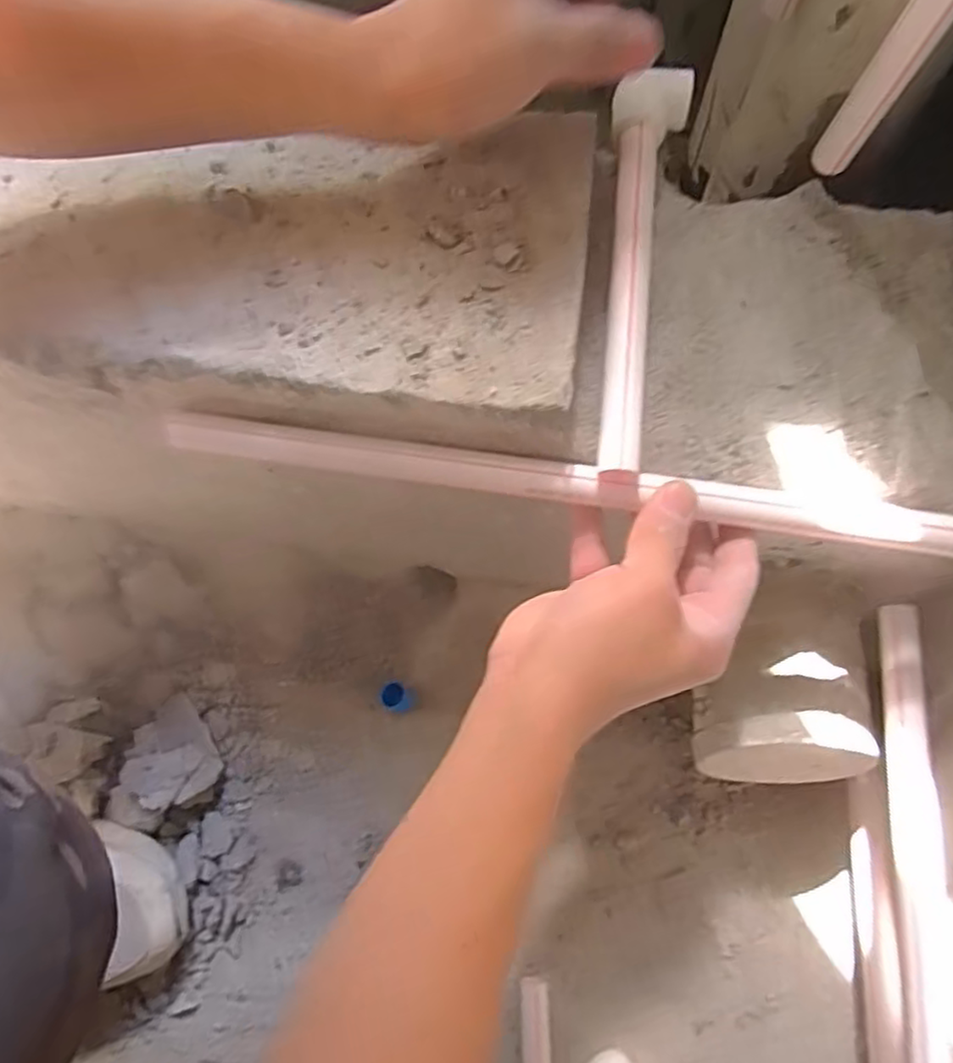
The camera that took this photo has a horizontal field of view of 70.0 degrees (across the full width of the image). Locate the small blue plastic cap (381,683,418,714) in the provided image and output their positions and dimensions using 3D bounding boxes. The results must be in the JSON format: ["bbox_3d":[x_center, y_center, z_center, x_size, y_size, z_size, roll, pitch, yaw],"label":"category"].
[{"bbox_3d":[-0.067,0.145,0.590,0.028,0.025,0.022,8,71,3],"label":"small blue plastic cap"}]

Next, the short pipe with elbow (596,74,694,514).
[{"bbox_3d":[0.085,-0.136,0.359,0.037,0.023,0.247,7,77,3],"label":"short pipe with elbow"}]

